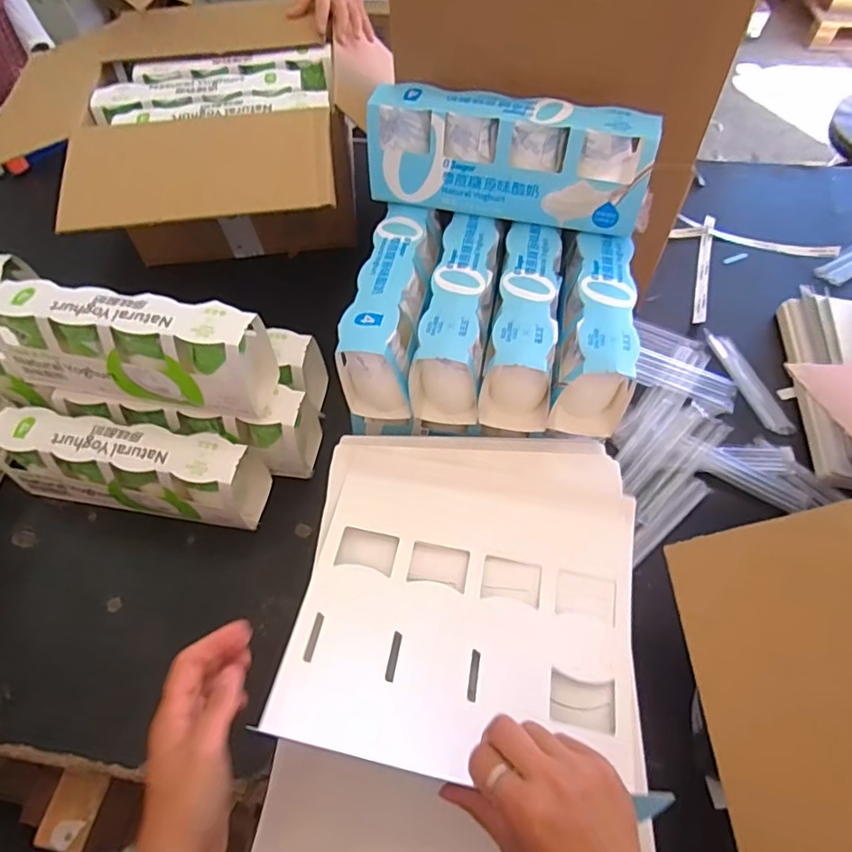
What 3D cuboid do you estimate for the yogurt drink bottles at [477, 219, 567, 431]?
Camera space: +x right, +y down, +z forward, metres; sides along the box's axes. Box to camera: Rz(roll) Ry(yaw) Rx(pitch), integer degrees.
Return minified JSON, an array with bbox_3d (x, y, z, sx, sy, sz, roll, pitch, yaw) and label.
[{"bbox_3d":[0.103,-0.107,0.589,0.068,0.117,0.213,8,58,8],"label":"yogurt drink bottles"}]

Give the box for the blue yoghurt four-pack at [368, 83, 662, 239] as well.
[{"bbox_3d":[0.079,-0.263,0.559,0.270,0.093,0.064,12,59,10],"label":"blue yoghurt four-pack"}]

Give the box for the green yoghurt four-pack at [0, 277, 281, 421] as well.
[{"bbox_3d":[-0.297,-0.073,0.585,0.271,0.121,0.078,7,58,7],"label":"green yoghurt four-pack"}]

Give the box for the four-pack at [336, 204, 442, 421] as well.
[{"bbox_3d":[-0.033,-0.130,0.593,0.068,0.096,0.227,7,58,7],"label":"four-pack"}]

